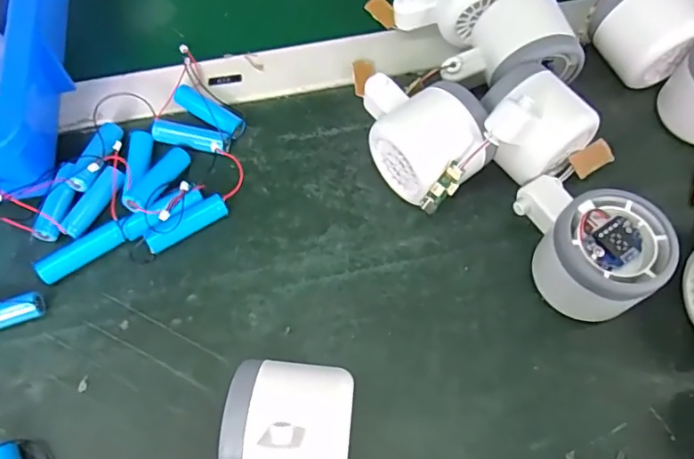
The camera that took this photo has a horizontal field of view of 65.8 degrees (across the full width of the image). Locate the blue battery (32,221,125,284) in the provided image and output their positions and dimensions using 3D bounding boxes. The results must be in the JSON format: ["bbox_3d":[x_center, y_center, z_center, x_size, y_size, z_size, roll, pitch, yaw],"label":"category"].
[{"bbox_3d":[-0.155,0.012,0.313,0.049,0.013,0.013,-34,69,-15],"label":"blue battery"}]

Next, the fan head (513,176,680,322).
[{"bbox_3d":[0.128,0.009,0.297,0.078,0.052,0.056,32,69,14],"label":"fan head"}]

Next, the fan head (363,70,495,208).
[{"bbox_3d":[0.043,-0.057,0.326,0.055,0.058,0.080,-27,68,-12],"label":"fan head"}]

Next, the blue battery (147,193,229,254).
[{"bbox_3d":[-0.096,-0.003,0.324,0.051,0.011,0.011,-33,69,-14],"label":"blue battery"}]

